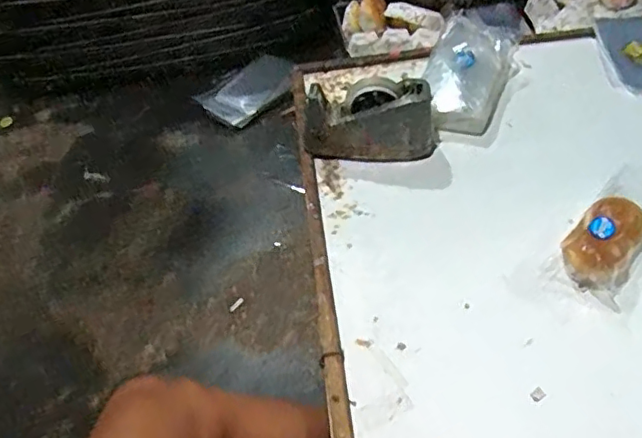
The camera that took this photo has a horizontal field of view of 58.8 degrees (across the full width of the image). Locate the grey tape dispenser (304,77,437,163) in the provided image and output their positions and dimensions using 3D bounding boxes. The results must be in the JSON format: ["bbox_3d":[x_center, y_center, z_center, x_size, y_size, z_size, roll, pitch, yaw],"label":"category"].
[{"bbox_3d":[0.078,-0.149,0.896,0.212,0.108,0.060,-3,48,0],"label":"grey tape dispenser"}]

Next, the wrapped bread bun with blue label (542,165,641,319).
[{"bbox_3d":[0.399,0.014,0.744,0.107,0.063,0.232,33,58,28],"label":"wrapped bread bun with blue label"}]

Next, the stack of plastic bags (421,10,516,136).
[{"bbox_3d":[0.259,-0.253,1.000,0.144,0.062,0.303,13,50,15],"label":"stack of plastic bags"}]

